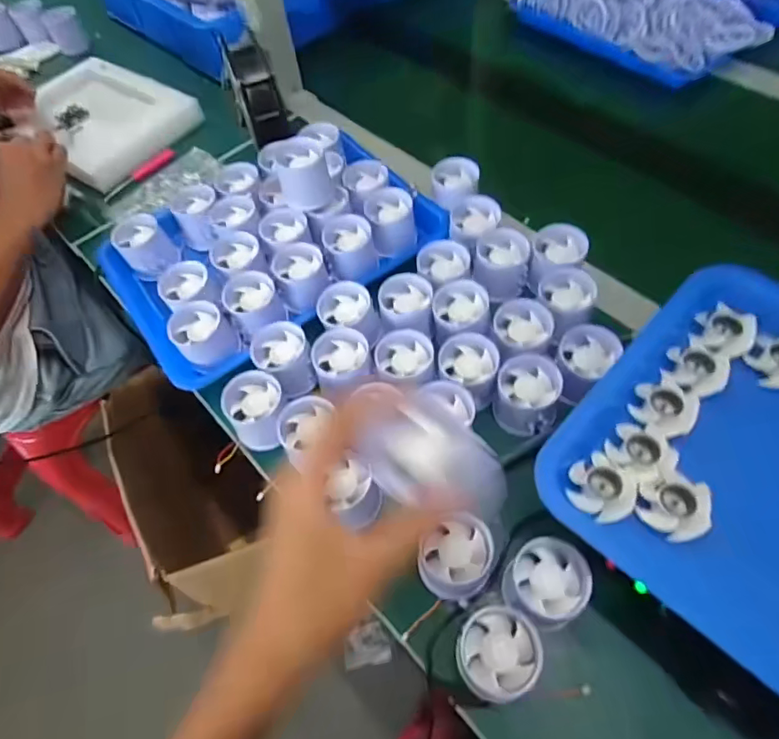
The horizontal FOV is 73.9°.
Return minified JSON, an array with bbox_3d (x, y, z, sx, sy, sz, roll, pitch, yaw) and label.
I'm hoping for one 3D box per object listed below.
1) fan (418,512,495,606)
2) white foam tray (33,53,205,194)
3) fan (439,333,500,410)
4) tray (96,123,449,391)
[{"bbox_3d":[0.051,0.142,0.389,0.055,0.047,0.054,39,69,24],"label":"fan"},{"bbox_3d":[-0.410,-0.360,0.742,0.228,0.038,0.197,33,66,22],"label":"white foam tray"},{"bbox_3d":[0.070,0.002,0.464,0.052,0.043,0.054,4,59,7],"label":"fan"},{"bbox_3d":[-0.133,-0.158,0.560,0.335,0.098,0.234,-30,61,-13],"label":"tray"}]

